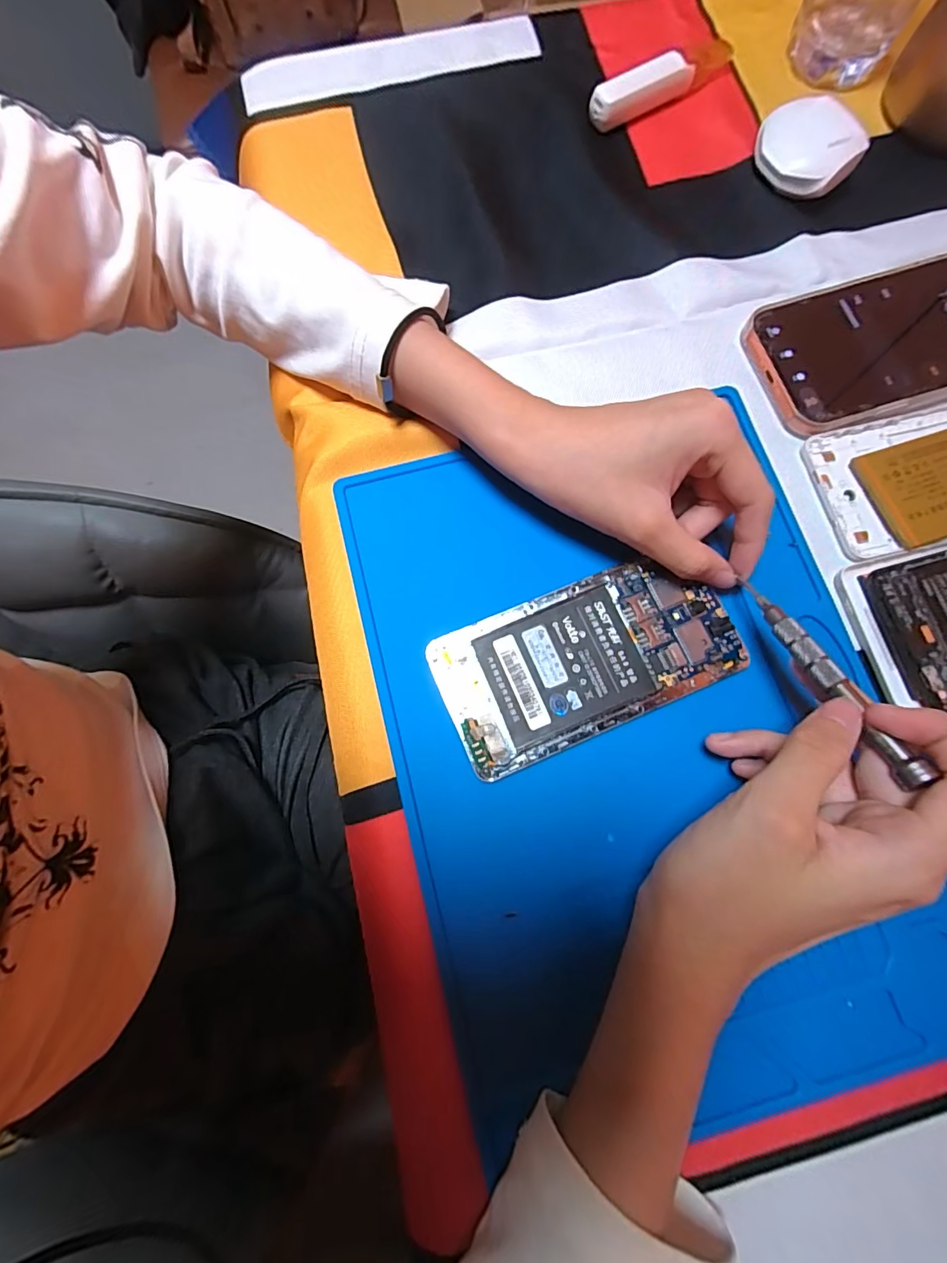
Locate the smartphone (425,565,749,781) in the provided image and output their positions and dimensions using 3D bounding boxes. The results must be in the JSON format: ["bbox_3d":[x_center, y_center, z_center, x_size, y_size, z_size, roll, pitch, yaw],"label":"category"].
[{"bbox_3d":[0.055,0.012,0.238,0.140,0.008,0.069,-23,78,-4],"label":"smartphone"}]

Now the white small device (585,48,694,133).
[{"bbox_3d":[0.106,-0.342,0.310,0.069,0.018,0.020,-33,78,-6],"label":"white small device"}]

